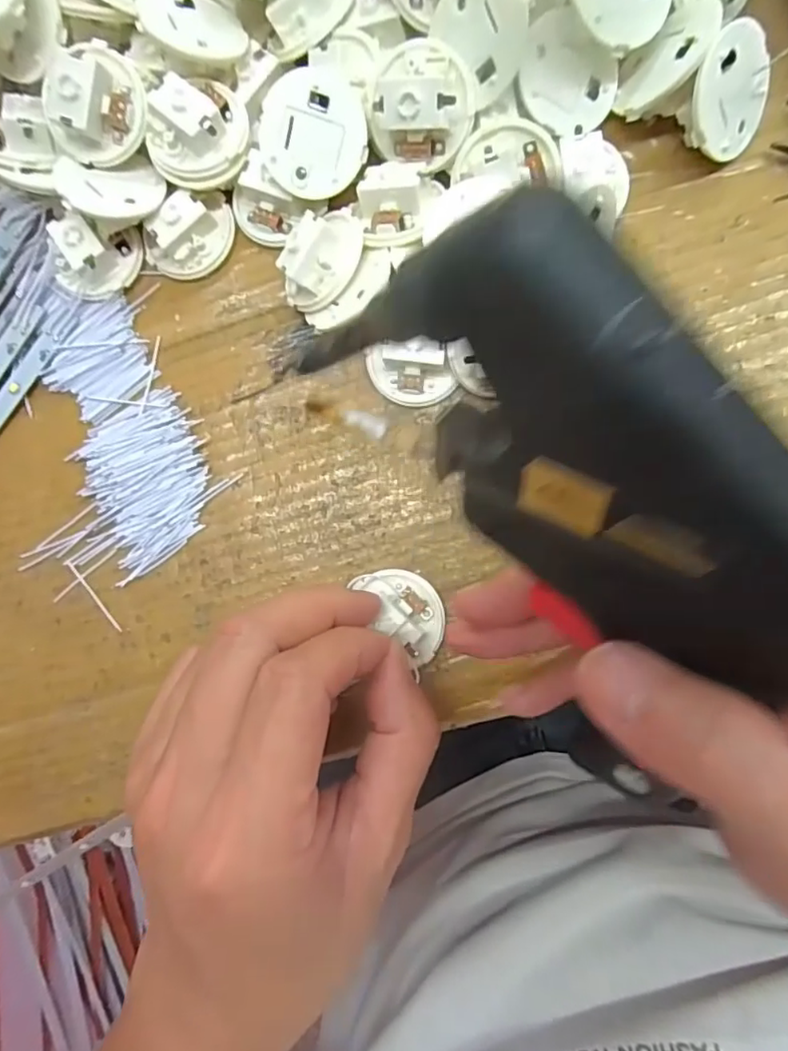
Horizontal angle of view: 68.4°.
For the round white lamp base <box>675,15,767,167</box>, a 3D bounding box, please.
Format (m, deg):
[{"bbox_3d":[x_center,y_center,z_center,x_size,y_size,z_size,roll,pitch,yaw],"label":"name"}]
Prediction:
[{"bbox_3d":[0.114,-0.149,0.203,0.039,0.014,0.038,26,97,-40],"label":"round white lamp base"}]

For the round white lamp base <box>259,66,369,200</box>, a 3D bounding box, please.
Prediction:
[{"bbox_3d":[-0.029,-0.141,0.210,0.038,0.008,0.038,3,113,7],"label":"round white lamp base"}]

